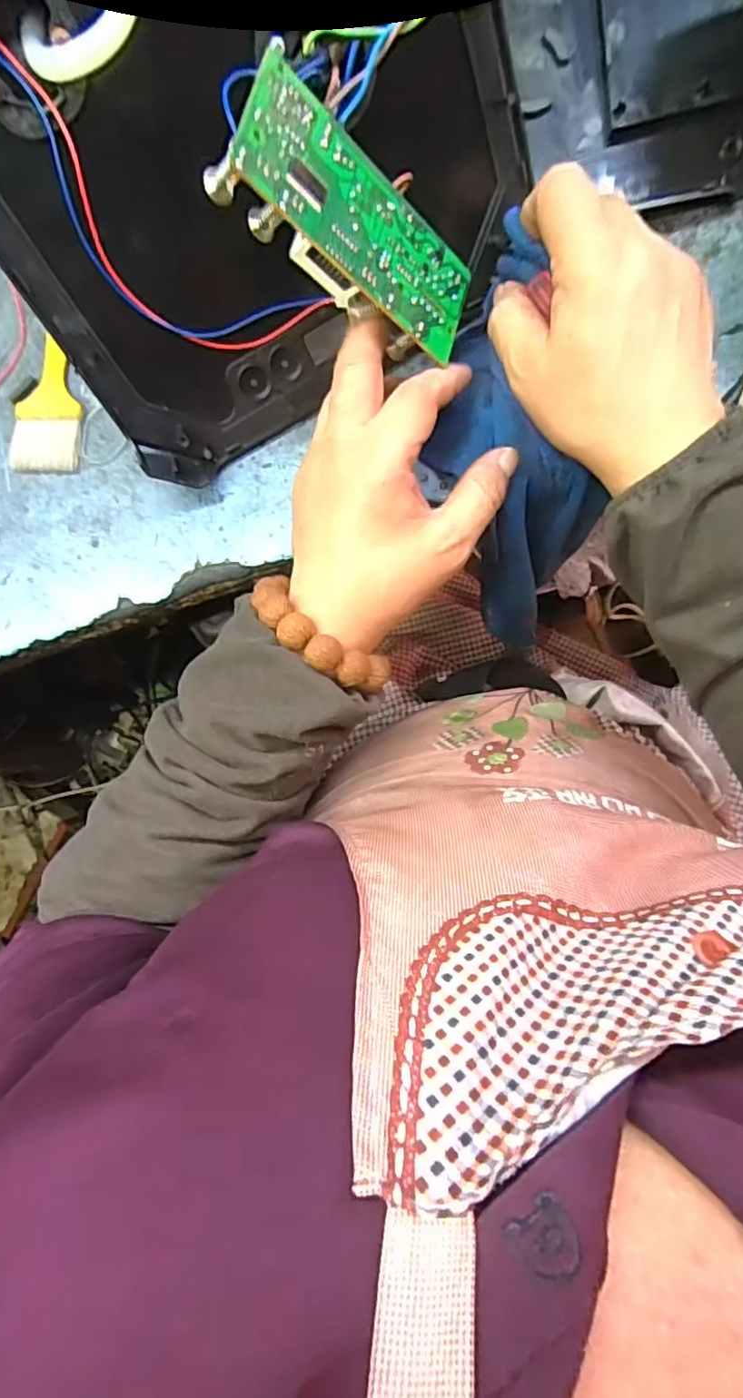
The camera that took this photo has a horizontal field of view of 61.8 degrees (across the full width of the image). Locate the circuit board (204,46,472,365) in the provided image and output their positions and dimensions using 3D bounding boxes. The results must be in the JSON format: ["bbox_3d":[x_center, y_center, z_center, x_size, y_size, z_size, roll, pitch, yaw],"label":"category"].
[{"bbox_3d":[-0.009,-0.211,0.285,0.020,0.127,0.064,5,80,51],"label":"circuit board"}]

